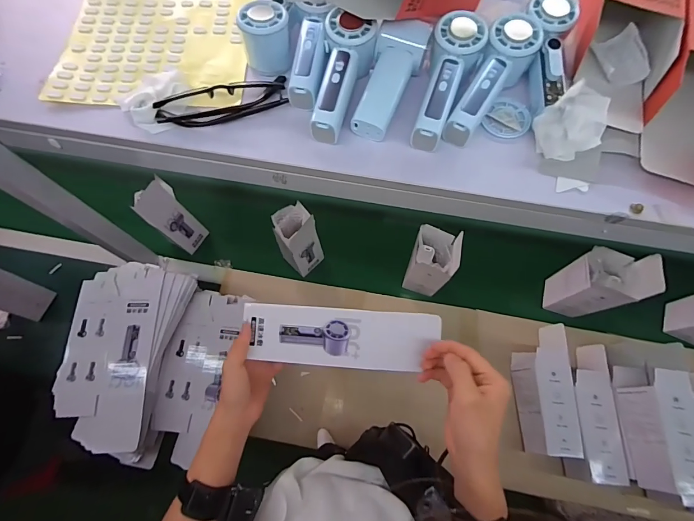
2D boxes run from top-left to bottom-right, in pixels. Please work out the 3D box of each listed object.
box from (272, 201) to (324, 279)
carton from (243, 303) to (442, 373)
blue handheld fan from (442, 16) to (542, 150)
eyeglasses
[{"bbox_3d":[-0.103,-0.046,0.768,0.077,0.215,0.084,38,74,15],"label":"box"},{"bbox_3d":[-0.010,0.094,0.433,0.231,0.008,0.069,2,87,9],"label":"carton"},{"bbox_3d":[0.166,-0.200,0.399,0.054,0.056,0.157,27,72,9],"label":"blue handheld fan"},{"bbox_3d":[-0.145,-0.189,0.410,0.152,0.033,0.048,-14,71,-5],"label":"eyeglasses"}]

